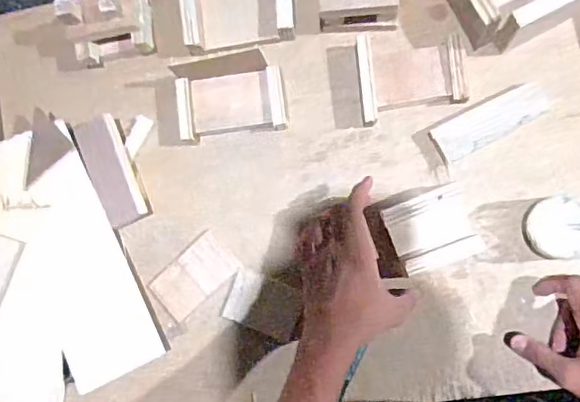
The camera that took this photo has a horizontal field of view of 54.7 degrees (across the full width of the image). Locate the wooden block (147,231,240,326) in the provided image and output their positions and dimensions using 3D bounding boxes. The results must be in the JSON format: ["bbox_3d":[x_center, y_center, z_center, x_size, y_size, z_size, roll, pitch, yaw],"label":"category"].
[{"bbox_3d":[-0.108,0.085,0.630,0.092,0.008,0.053,-42,81,3],"label":"wooden block"}]

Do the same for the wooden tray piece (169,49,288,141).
[{"bbox_3d":[-0.067,-0.118,0.629,0.118,0.034,0.086,-7,84,8],"label":"wooden tray piece"}]

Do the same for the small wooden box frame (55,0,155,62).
[{"bbox_3d":[-0.210,-0.203,0.630,0.094,0.074,0.075,-5,85,8],"label":"small wooden box frame"}]

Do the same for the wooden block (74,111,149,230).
[{"bbox_3d":[-0.202,-0.034,0.637,0.049,0.027,0.122,-24,87,5],"label":"wooden block"}]

